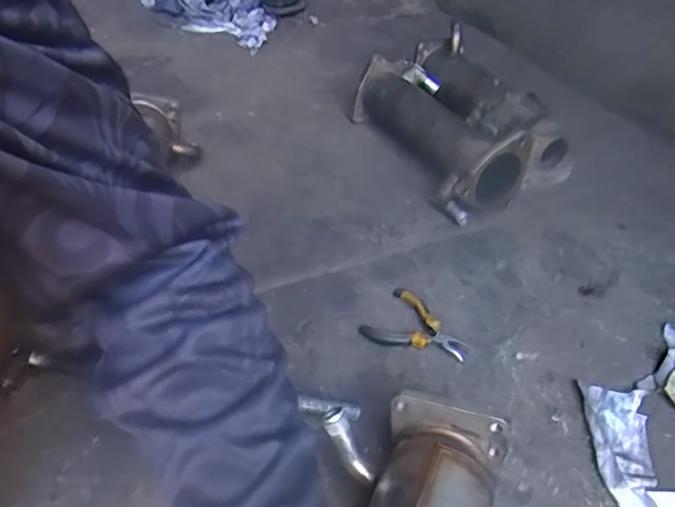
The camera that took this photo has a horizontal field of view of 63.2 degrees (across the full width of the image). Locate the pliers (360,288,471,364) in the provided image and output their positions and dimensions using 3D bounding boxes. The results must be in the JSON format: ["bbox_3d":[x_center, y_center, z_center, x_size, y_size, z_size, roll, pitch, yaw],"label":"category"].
[{"bbox_3d":[0.092,0.087,0.617,0.115,0.016,0.083,30,48,29],"label":"pliers"}]

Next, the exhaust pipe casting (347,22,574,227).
[{"bbox_3d":[0.188,-0.213,0.897,0.216,0.129,0.347,-16,44,-20],"label":"exhaust pipe casting"}]

